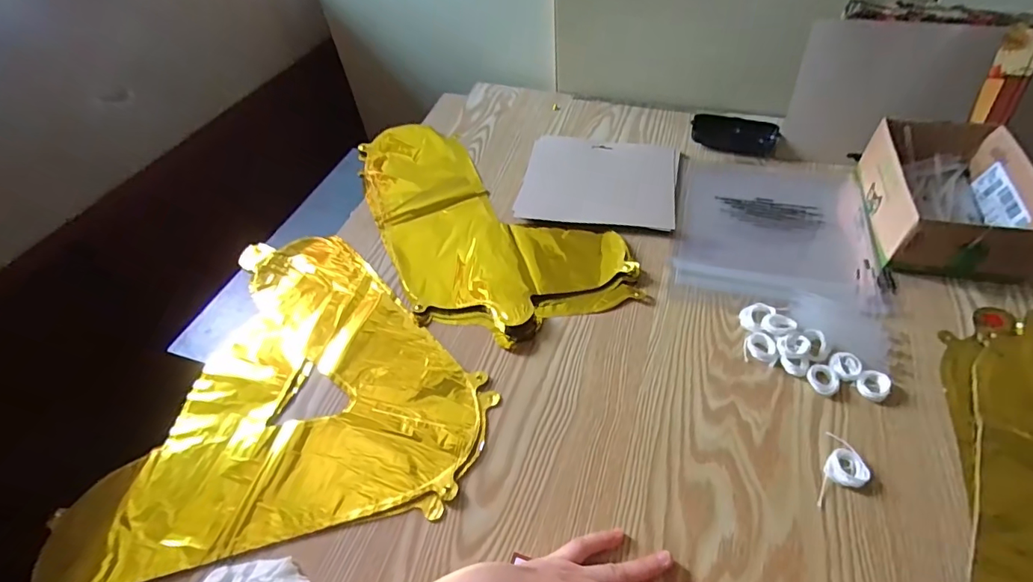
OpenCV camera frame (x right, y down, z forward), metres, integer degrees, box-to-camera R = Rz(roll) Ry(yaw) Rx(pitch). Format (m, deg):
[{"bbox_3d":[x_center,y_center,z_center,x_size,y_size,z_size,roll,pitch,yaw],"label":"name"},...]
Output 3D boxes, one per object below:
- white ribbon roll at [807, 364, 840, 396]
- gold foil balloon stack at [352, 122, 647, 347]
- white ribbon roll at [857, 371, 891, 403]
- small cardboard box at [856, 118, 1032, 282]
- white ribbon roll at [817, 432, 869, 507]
[{"bbox_3d":[0.273,0.078,0.439,0.029,0.005,0.027,-3,49,3],"label":"white ribbon roll"},{"bbox_3d":[-0.063,-0.103,0.629,0.227,0.013,0.433,-26,52,-16],"label":"gold foil balloon stack"},{"bbox_3d":[0.312,0.082,0.430,0.026,0.008,0.023,-35,55,-22],"label":"white ribbon roll"},{"bbox_3d":[0.465,-0.109,0.537,0.135,0.065,0.210,8,51,13],"label":"small cardboard box"},{"bbox_3d":[0.258,0.142,0.387,0.030,0.009,0.062,19,54,21],"label":"white ribbon roll"}]

